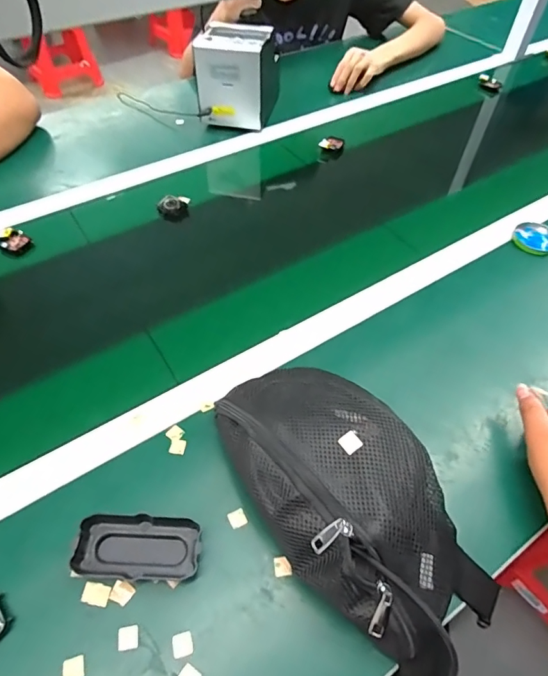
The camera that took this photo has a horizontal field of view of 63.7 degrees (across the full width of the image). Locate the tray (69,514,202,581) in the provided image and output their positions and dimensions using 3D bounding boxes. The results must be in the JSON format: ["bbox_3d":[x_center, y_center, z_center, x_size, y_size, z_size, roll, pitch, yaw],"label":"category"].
[{"bbox_3d":[-0.122,0.192,0.404,0.107,0.024,0.050,5,53,2],"label":"tray"}]

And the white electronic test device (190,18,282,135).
[{"bbox_3d":[-0.069,-0.515,0.875,0.128,0.157,0.153,9,53,5],"label":"white electronic test device"}]

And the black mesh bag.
[{"bbox_3d":[0.058,0.135,0.404,0.149,0.086,0.282,-28,59,-21],"label":"black mesh bag"}]

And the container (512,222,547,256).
[{"bbox_3d":[0.410,-0.157,0.687,0.066,0.013,0.061,1,53,-1],"label":"container"}]

